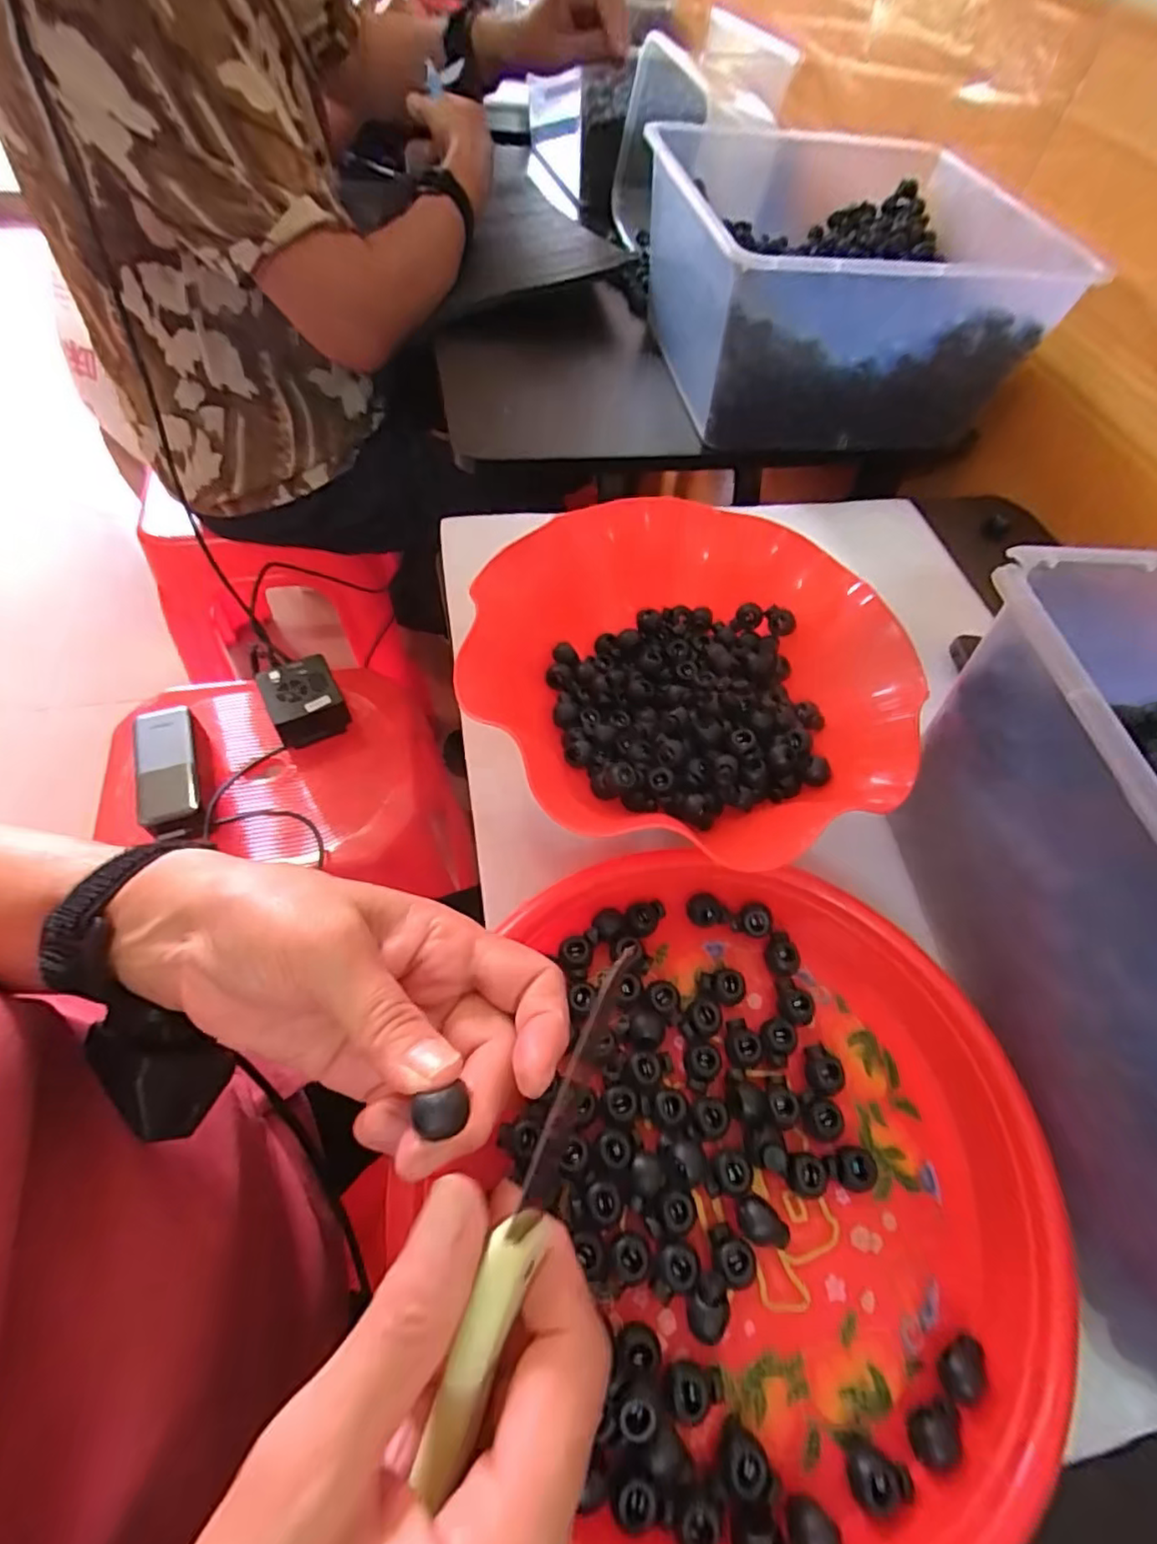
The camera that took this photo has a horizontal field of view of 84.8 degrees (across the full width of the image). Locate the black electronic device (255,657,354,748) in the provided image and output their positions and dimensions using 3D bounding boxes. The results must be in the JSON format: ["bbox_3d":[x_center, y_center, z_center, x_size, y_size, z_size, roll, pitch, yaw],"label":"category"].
[{"bbox_3d":[-0.297,-0.075,0.689,0.074,0.038,0.087,-25,63,-19],"label":"black electronic device"}]

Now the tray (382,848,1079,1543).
[{"bbox_3d":[0.064,0.143,0.247,0.216,0.026,0.234,2,57,-3],"label":"tray"}]

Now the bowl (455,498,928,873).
[{"bbox_3d":[0.057,-0.052,0.355,0.227,0.072,0.208,21,58,9],"label":"bowl"}]

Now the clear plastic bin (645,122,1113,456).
[{"bbox_3d":[0.225,-0.444,0.587,0.296,0.151,0.323,-6,58,-9],"label":"clear plastic bin"}]

